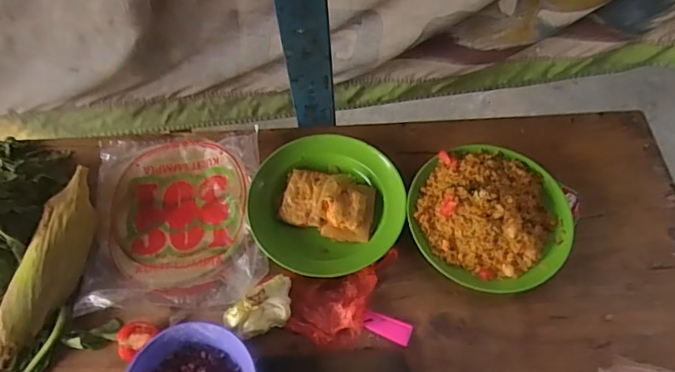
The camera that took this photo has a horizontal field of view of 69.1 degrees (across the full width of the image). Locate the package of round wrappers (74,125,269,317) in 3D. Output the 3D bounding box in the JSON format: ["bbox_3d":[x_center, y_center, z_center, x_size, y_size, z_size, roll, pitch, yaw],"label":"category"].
[{"bbox_3d":[-0.227,0.031,0.677,0.226,0.032,0.274,-9,61,2],"label":"package of round wrappers"}]

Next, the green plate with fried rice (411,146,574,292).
[{"bbox_3d":[0.208,0.031,0.663,0.210,0.048,0.214,-1,65,2],"label":"green plate with fried rice"}]

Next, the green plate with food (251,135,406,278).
[{"bbox_3d":[-0.018,0.023,0.685,0.200,0.030,0.208,-1,65,2],"label":"green plate with food"}]

